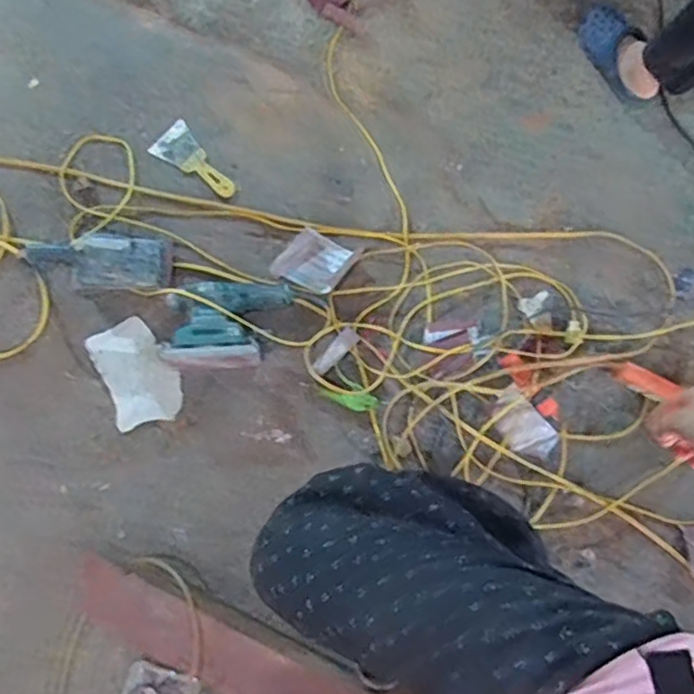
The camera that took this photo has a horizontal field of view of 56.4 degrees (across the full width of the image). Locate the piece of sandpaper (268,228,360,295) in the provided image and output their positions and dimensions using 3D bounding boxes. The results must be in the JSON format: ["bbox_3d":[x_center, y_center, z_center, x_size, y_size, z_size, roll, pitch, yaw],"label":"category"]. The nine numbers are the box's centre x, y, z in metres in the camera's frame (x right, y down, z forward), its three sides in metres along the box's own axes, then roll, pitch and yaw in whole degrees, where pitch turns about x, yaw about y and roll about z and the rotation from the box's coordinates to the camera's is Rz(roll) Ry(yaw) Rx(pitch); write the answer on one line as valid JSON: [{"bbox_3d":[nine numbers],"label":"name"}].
[{"bbox_3d":[-0.066,-0.169,1.289,0.137,0.010,0.112,29,81,5],"label":"piece of sandpaper"}]

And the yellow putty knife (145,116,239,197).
[{"bbox_3d":[-0.322,-0.377,1.353,0.088,0.019,0.192,-39,82,-6],"label":"yellow putty knife"}]

